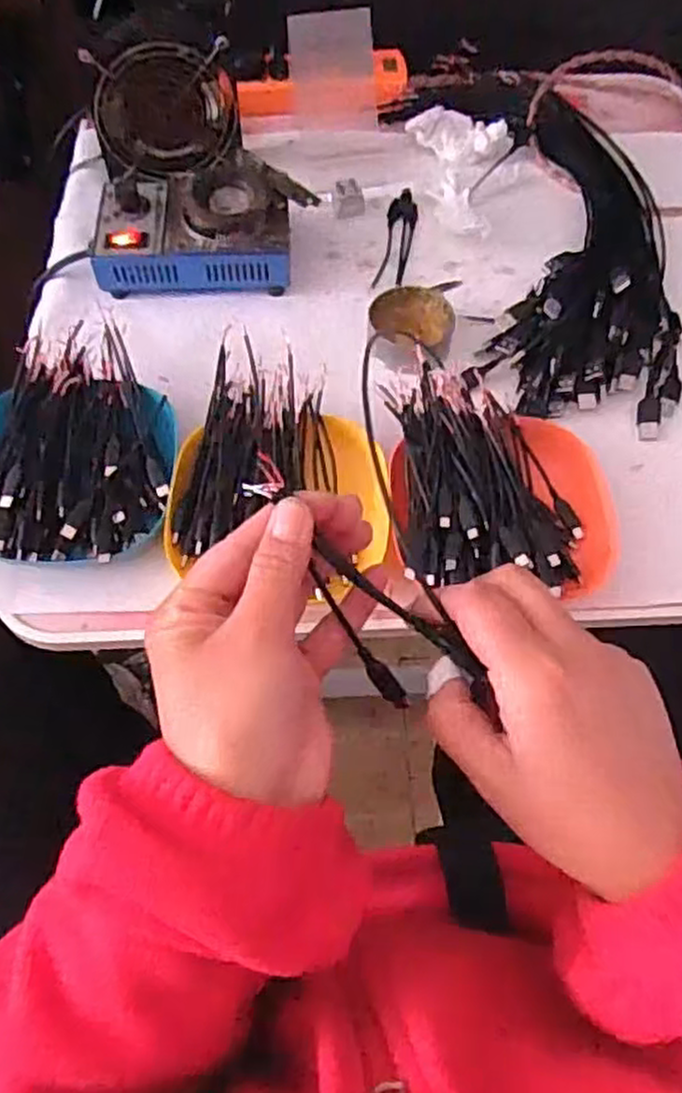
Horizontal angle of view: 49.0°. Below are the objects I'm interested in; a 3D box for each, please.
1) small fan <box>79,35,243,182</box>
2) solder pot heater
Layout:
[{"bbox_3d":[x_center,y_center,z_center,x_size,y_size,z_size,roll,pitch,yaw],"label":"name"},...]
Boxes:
[{"bbox_3d":[-0.146,-0.363,0.626,0.118,0.098,0.032,-12,63,-6],"label":"small fan"},{"bbox_3d":[-0.107,-0.263,0.597,0.167,0.055,0.120,-3,63,-2],"label":"solder pot heater"}]

